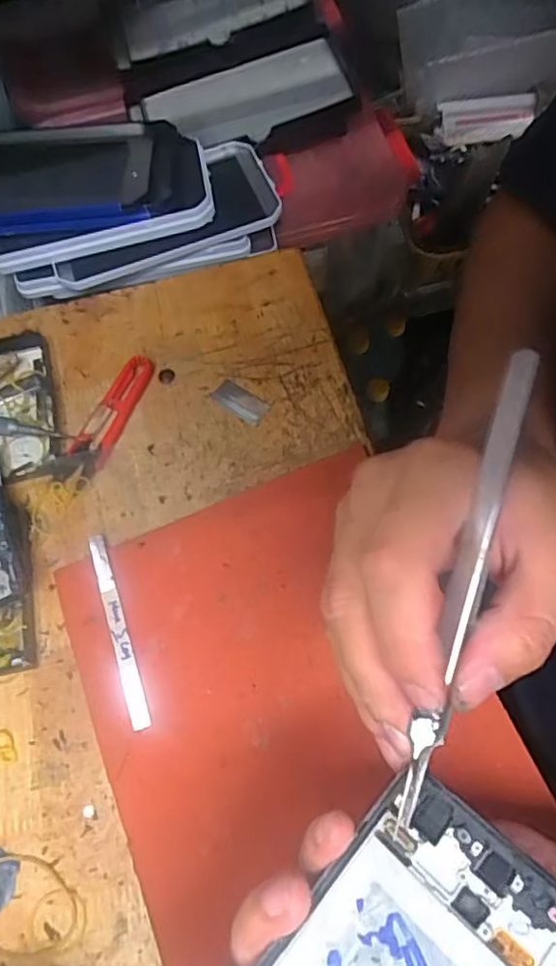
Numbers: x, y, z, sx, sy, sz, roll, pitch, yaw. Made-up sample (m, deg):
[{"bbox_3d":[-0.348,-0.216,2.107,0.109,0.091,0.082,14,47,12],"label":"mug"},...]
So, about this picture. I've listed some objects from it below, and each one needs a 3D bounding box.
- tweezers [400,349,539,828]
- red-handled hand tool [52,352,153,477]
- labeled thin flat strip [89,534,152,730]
[{"bbox_3d":[0.060,0.033,0.197,0.007,0.017,0.153,16,84,6],"label":"tweezers"},{"bbox_3d":[-0.111,-0.044,0.406,0.025,0.011,0.097,26,70,12],"label":"red-handled hand tool"},{"bbox_3d":[-0.091,0.080,0.348,0.010,0.004,0.112,-19,67,-6],"label":"labeled thin flat strip"}]

